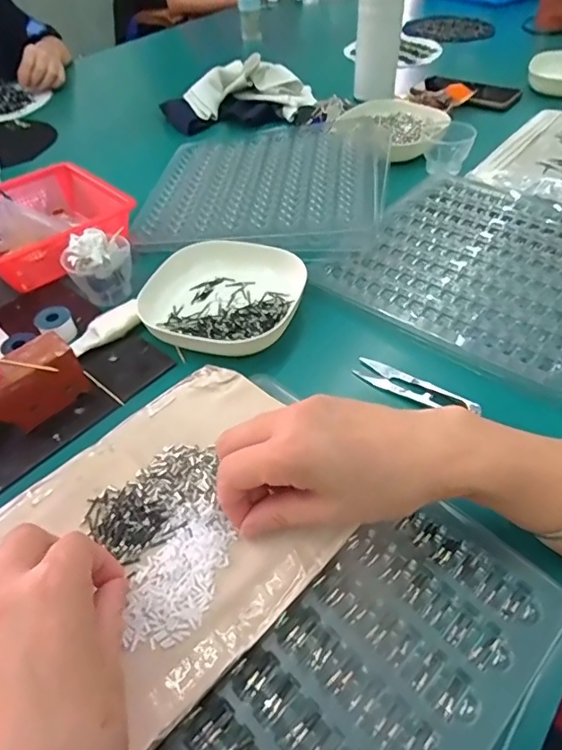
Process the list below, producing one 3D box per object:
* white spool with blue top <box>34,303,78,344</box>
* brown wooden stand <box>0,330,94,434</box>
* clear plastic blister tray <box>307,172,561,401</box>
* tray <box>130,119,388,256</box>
[{"bbox_3d":[-0.204,-0.047,0.462,0.031,0.019,0.032,-2,47,2],"label":"white spool with blue top"},{"bbox_3d":[-0.213,0.025,0.382,0.131,0.051,0.038,-37,55,-27],"label":"brown wooden stand"},{"bbox_3d":[0.211,-0.120,0.509,0.252,0.009,0.285,32,56,29],"label":"clear plastic blister tray"},{"bbox_3d":[-0.018,-0.238,0.621,0.278,0.033,0.287,5,47,8],"label":"tray"}]

